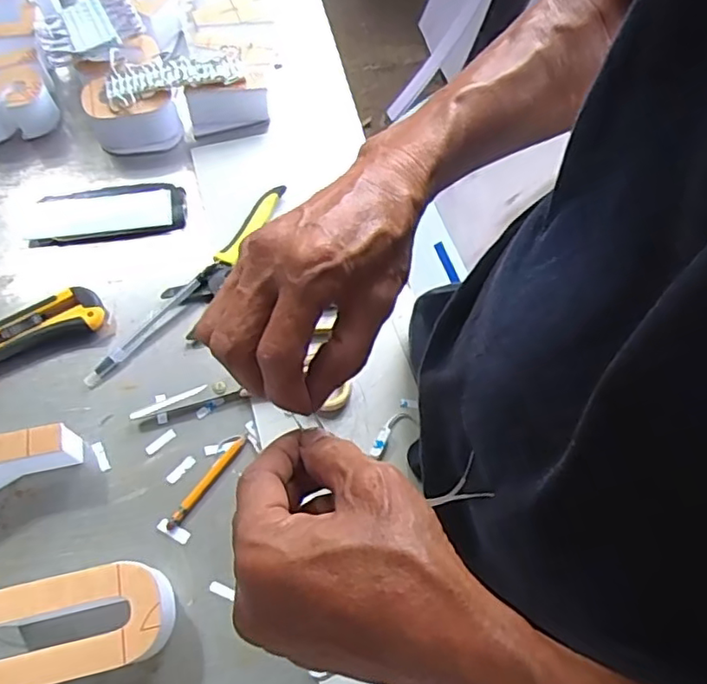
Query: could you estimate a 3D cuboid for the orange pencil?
[{"bbox_3d":[-0.116,0.109,0.468,0.009,0.005,0.087,33,68,13],"label":"orange pencil"}]

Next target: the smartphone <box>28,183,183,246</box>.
[{"bbox_3d":[-0.236,-0.125,0.571,0.143,0.011,0.056,-7,65,-5],"label":"smartphone"}]

